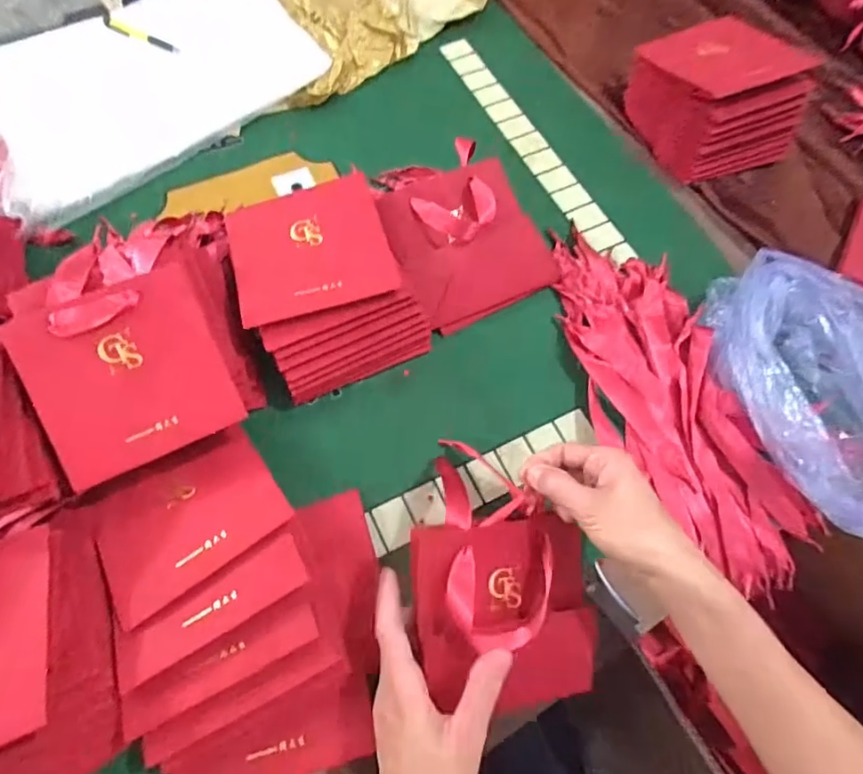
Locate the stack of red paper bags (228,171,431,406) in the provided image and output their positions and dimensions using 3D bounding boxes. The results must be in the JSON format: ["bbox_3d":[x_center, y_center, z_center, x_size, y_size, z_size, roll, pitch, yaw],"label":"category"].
[{"bbox_3d":[-0.100,-0.098,0.524,0.148,0.064,0.181,-21,68,-11],"label":"stack of red paper bags"}]

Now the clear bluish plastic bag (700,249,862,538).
[{"bbox_3d":[0.354,0.001,0.493,0.171,0.052,0.270,-14,67,-8],"label":"clear bluish plastic bag"}]

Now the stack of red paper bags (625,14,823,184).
[{"bbox_3d":[0.336,-0.340,0.637,0.170,0.074,0.181,-22,69,-11],"label":"stack of red paper bags"}]

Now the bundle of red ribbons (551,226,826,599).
[{"bbox_3d":[0.214,0.000,0.508,0.132,0.036,0.378,-19,68,-10],"label":"bundle of red ribbons"}]

